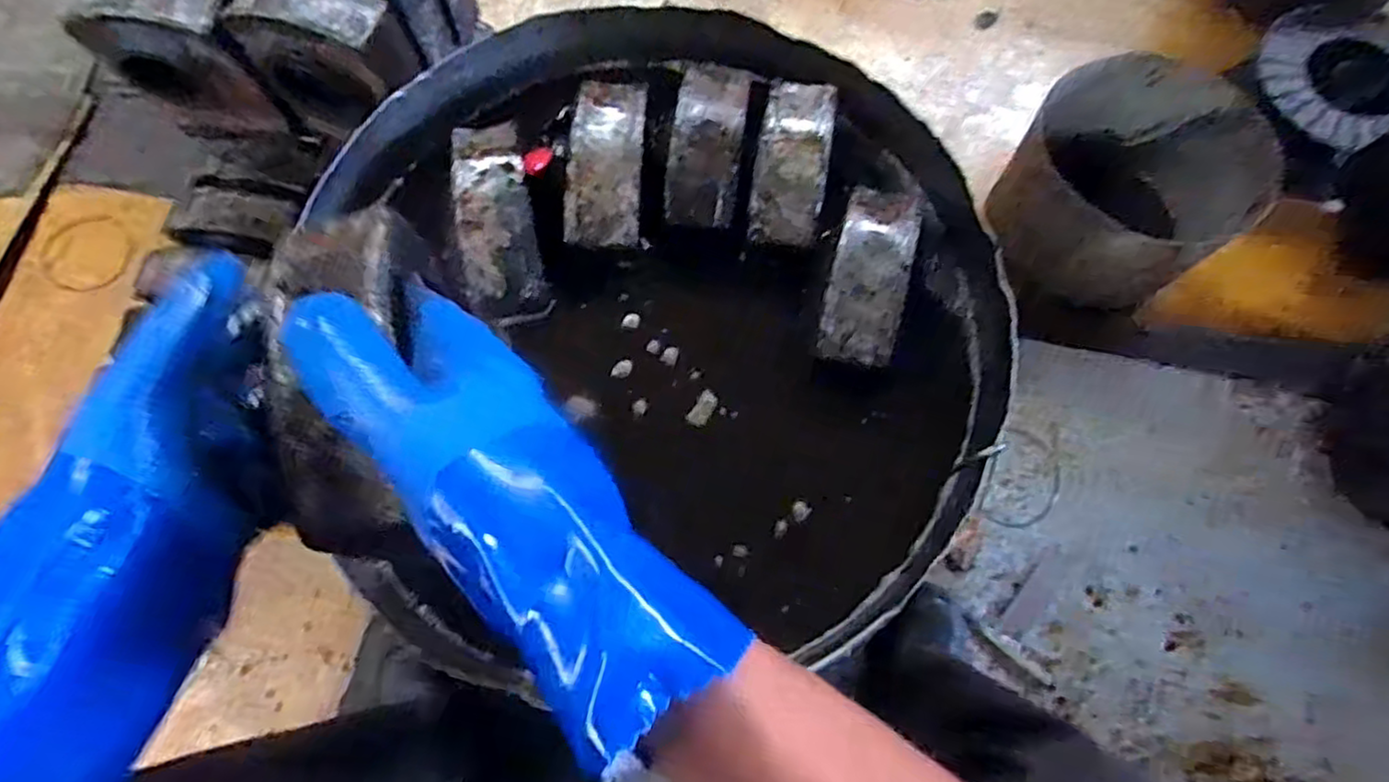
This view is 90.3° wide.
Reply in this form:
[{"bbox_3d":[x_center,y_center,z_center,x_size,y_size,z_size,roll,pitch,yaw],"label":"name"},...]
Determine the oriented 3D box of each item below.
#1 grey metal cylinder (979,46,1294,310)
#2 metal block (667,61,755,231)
[{"bbox_3d":[0.557,-0.266,0.939,0.293,0.193,0.284,0,74,0],"label":"grey metal cylinder"},{"bbox_3d":[0.012,-0.217,0.602,0.060,0.036,0.146,8,74,3],"label":"metal block"}]

